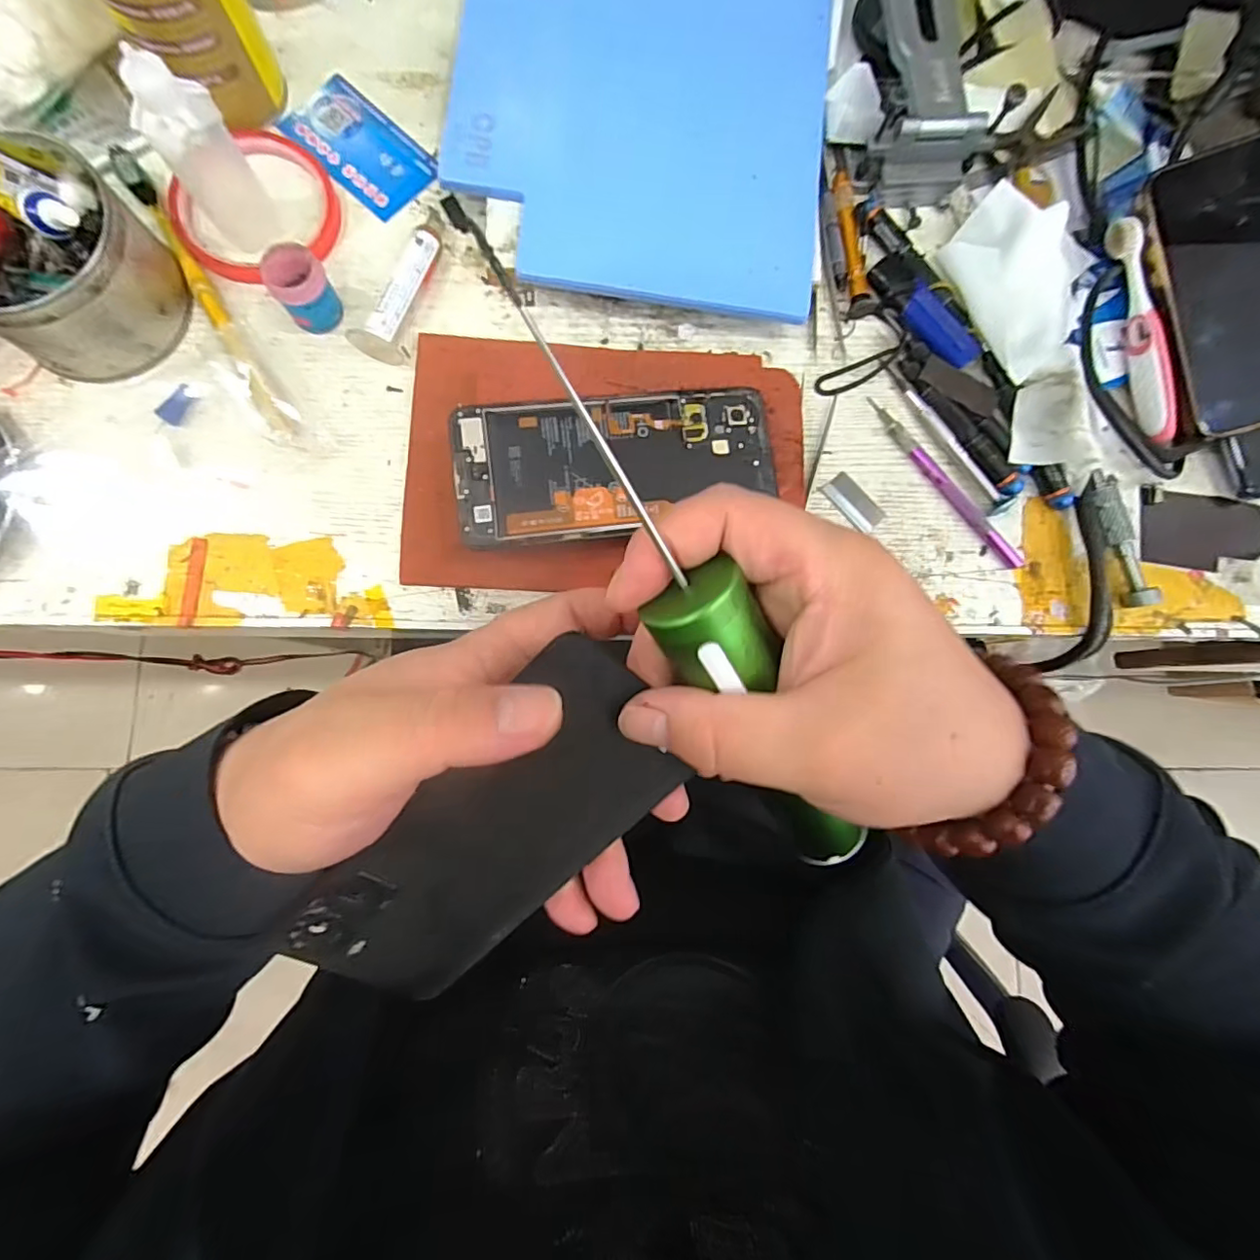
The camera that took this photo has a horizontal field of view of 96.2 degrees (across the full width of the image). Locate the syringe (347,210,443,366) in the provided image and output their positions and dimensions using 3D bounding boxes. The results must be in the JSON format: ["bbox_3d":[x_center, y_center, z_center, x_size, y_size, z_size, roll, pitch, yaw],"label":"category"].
[{"bbox_3d":[-0.132,-0.200,0.323,0.027,0.018,0.090,18,82,-2],"label":"syringe"}]

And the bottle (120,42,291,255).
[{"bbox_3d":[-0.215,-0.240,0.290,0.035,0.089,0.028,-37,87,-7],"label":"bottle"}]

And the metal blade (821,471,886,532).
[{"bbox_3d":[0.135,-0.077,0.342,0.040,0.004,0.020,45,82,2],"label":"metal blade"}]

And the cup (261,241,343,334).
[{"bbox_3d":[-0.178,-0.187,0.309,0.028,0.032,0.029,0,83,-4],"label":"cup"}]

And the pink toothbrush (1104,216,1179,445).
[{"bbox_3d":[0.317,-0.183,0.350,0.018,0.022,0.134,-12,84,-5],"label":"pink toothbrush"}]

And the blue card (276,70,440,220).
[{"bbox_3d":[-0.163,-0.293,0.344,0.087,0.004,0.052,42,81,0],"label":"blue card"}]

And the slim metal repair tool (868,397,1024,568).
[{"bbox_3d":[0.191,-0.088,0.342,0.009,0.006,0.131,-41,87,-8],"label":"slim metal repair tool"}]

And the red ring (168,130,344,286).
[{"bbox_3d":[-0.215,-0.243,0.331,0.090,0.009,0.085,0,83,-4],"label":"red ring"}]

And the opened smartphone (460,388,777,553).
[{"bbox_3d":[-0.006,-0.086,0.293,0.162,0.011,0.075,-7,84,-5],"label":"opened smartphone"}]

